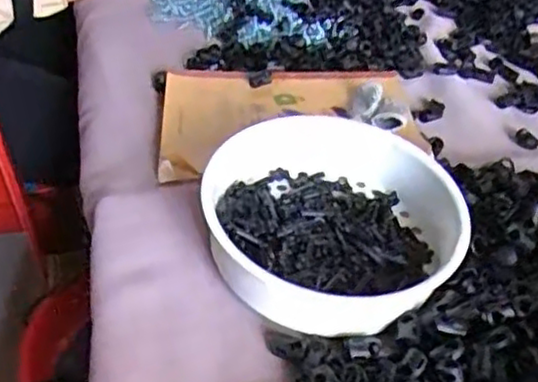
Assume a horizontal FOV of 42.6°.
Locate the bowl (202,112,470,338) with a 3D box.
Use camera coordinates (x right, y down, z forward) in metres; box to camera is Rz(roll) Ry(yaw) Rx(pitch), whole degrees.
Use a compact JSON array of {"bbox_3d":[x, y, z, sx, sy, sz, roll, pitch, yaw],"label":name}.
[{"bbox_3d":[0.042,0.020,0.447,0.159,0.051,0.157,2,43,-2],"label":"bowl"}]

